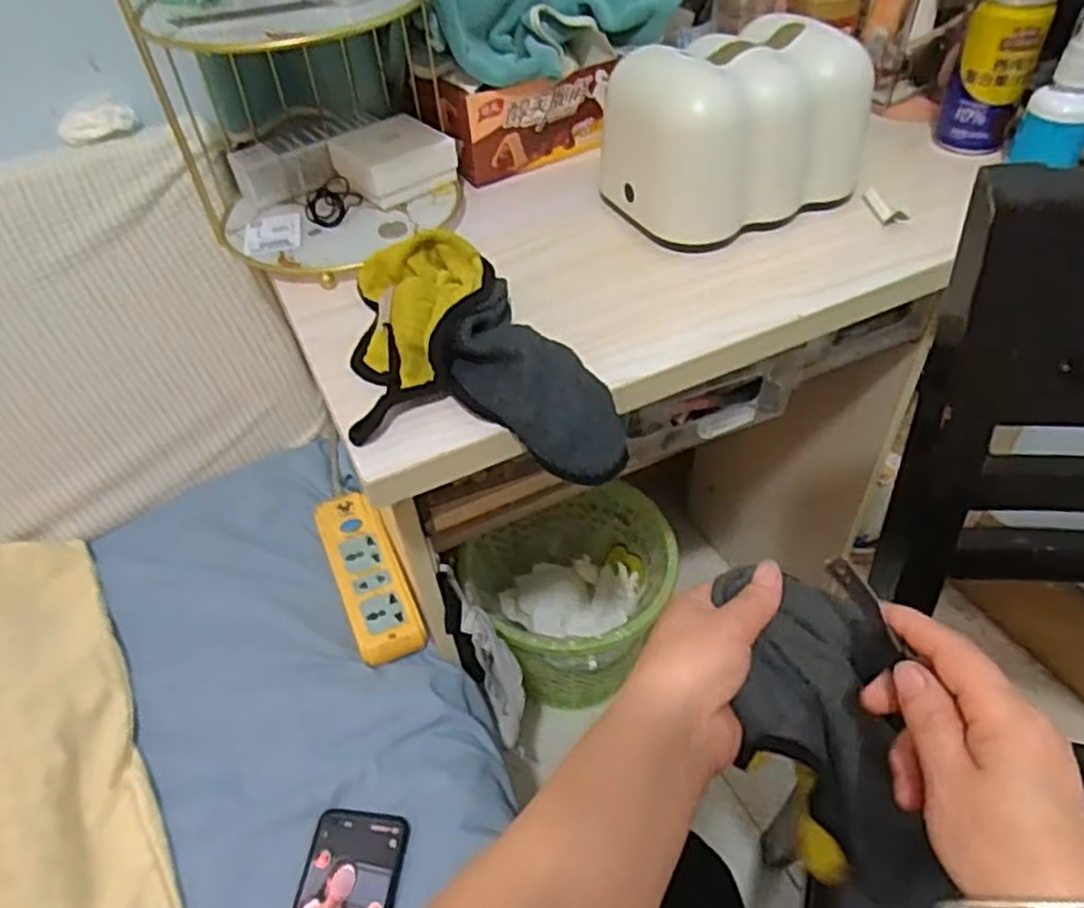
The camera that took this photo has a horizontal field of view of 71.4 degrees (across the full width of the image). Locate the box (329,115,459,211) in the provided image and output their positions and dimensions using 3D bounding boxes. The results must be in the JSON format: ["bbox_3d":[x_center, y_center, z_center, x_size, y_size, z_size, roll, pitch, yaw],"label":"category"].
[{"bbox_3d":[-0.121,-0.245,0.626,0.083,0.036,0.074,-30,52,-20],"label":"box"}]

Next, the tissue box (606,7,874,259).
[{"bbox_3d":[0.147,-0.245,0.570,0.174,0.110,0.116,-27,51,-18],"label":"tissue box"}]

